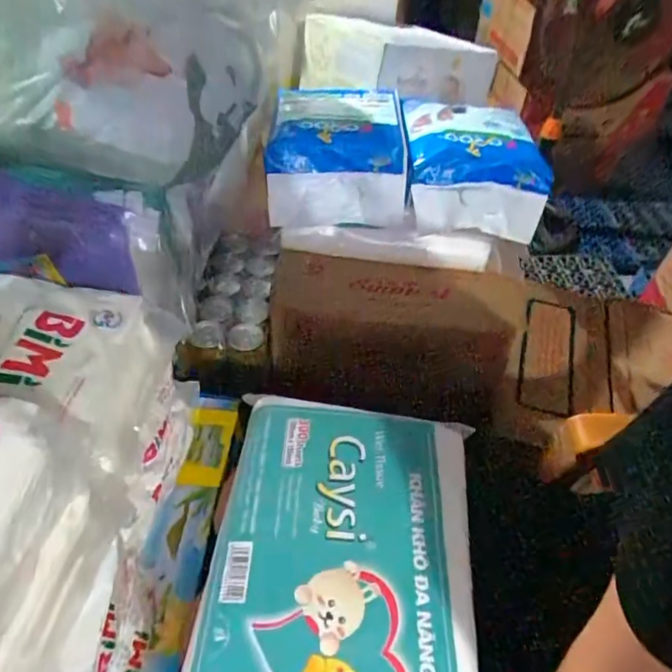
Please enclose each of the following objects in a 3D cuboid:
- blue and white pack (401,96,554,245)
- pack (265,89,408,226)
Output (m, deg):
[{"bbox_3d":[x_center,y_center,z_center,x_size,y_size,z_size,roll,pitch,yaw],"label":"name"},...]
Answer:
[{"bbox_3d":[0.181,-0.234,0.707,0.179,0.095,0.205,2,45,-2],"label":"blue and white pack"},{"bbox_3d":[0.000,-0.251,0.714,0.171,0.110,0.216,1,45,-3],"label":"pack"}]

